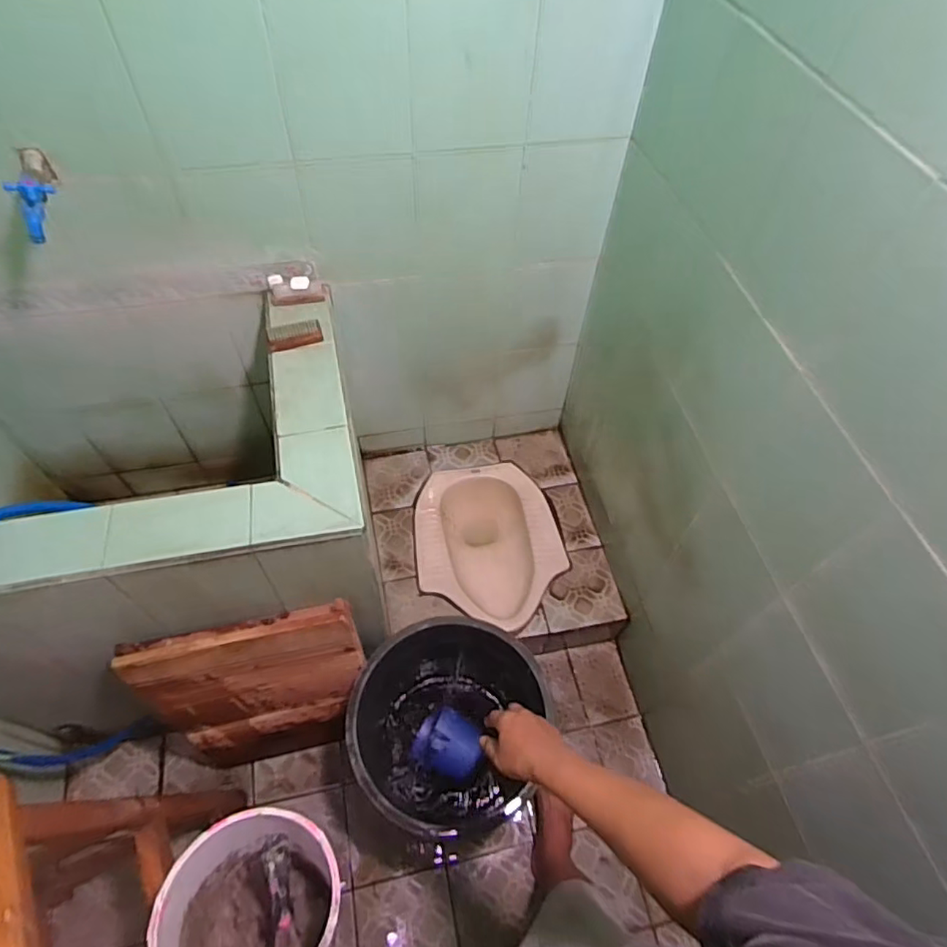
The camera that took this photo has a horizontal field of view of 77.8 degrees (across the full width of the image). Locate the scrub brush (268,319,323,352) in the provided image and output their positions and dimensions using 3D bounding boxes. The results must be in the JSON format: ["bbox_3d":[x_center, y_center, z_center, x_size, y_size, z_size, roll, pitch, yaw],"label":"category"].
[{"bbox_3d":[-0.332,-0.258,1.091,0.098,0.034,0.039,-21,59,-17],"label":"scrub brush"}]

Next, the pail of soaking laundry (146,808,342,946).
[{"bbox_3d":[-0.253,0.512,0.695,0.202,0.205,0.178,3,55,-2],"label":"pail of soaking laundry"}]

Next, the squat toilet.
[{"bbox_3d":[0.035,0.231,1.608,0.376,0.228,0.466,-7,56,-8],"label":"squat toilet"}]

